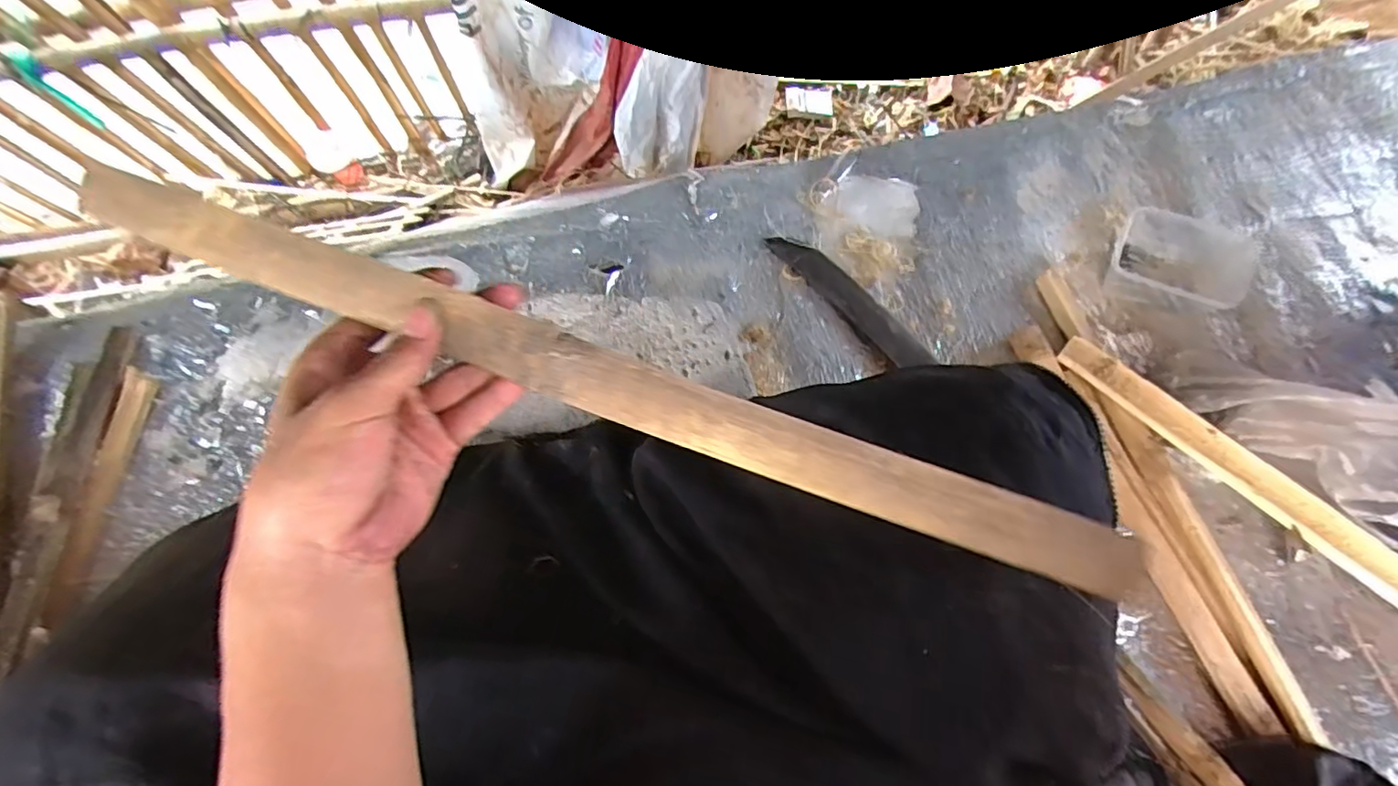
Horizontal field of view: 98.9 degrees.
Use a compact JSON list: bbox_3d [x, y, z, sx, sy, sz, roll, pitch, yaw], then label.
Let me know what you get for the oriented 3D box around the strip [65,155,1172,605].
[{"bbox_3d":[-0.044,-0.005,0.272,0.498,0.013,0.031,20,101,2],"label":"strip"}]

